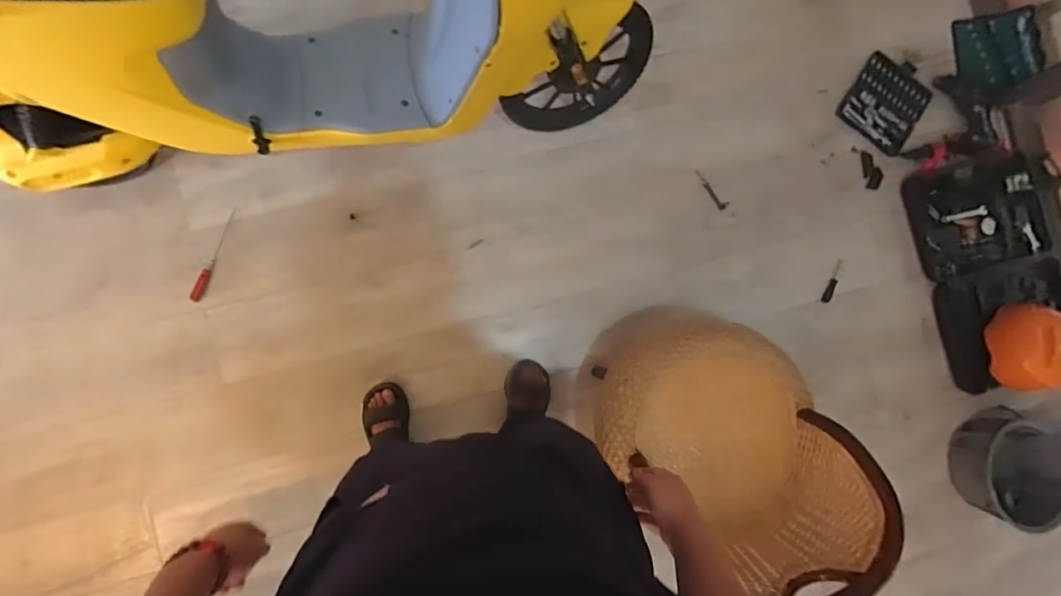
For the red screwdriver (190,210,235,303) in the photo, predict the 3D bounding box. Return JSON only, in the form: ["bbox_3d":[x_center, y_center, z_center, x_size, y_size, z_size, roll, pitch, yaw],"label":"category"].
[{"bbox_3d":[-0.790,-0.104,1.302,0.027,0.019,0.240,23,84,-5],"label":"red screwdriver"}]

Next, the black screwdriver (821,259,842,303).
[{"bbox_3d":[0.881,-0.046,1.517,0.031,0.019,0.125,21,89,-9],"label":"black screwdriver"}]

